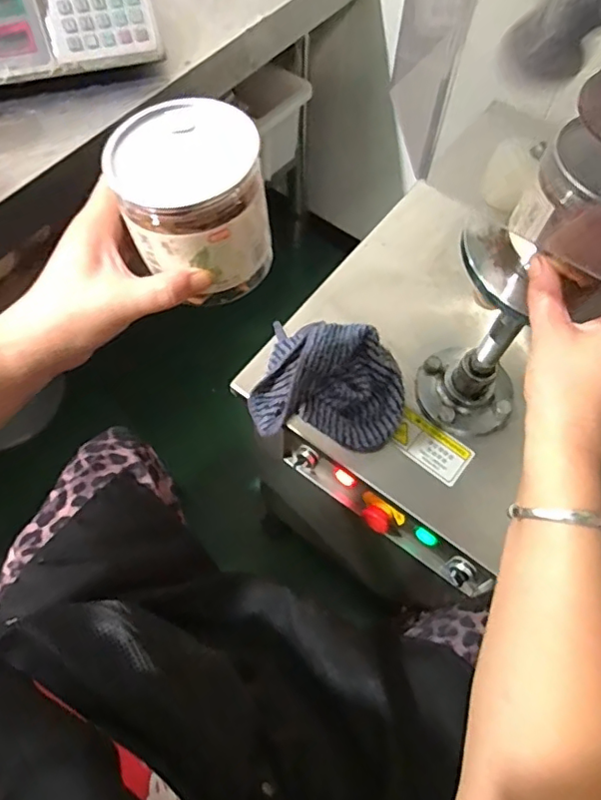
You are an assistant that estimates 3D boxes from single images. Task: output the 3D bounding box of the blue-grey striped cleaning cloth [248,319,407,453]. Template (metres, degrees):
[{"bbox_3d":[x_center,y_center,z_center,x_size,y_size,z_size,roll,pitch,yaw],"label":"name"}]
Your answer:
[{"bbox_3d":[0.031,-0.022,0.620,0.157,0.053,0.133,11,64,4],"label":"blue-grey striped cleaning cloth"}]

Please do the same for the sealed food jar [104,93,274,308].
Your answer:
[{"bbox_3d":[-0.065,-0.121,0.344,0.082,0.076,0.092,-16,65,-10],"label":"sealed food jar"}]

